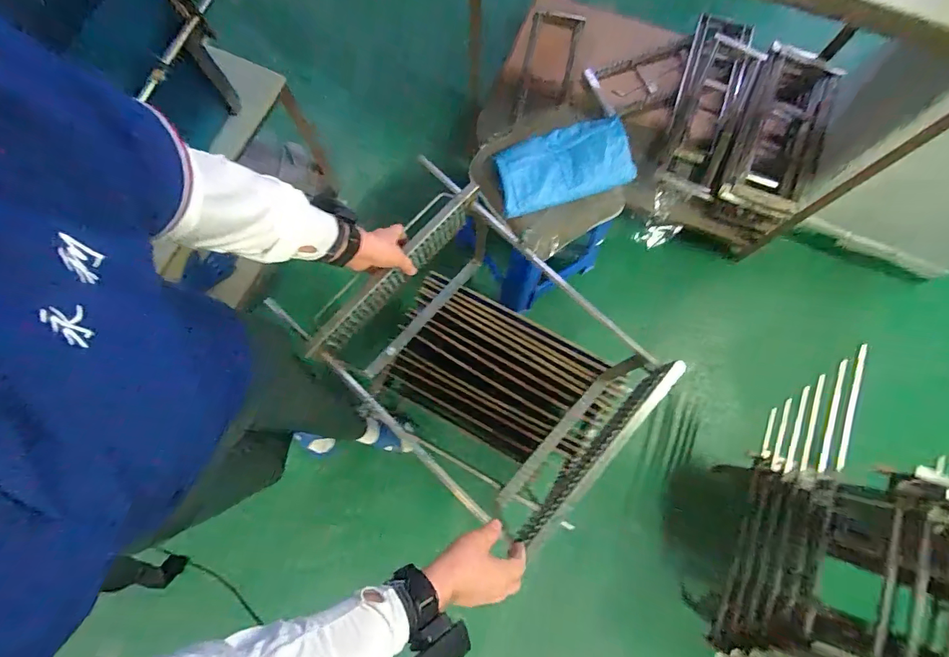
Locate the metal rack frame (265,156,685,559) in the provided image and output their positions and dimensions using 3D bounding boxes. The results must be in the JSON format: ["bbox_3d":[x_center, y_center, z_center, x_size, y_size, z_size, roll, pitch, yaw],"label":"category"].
[{"bbox_3d":[0.031,0.076,0.832,0.513,0.280,0.403,42,80,8],"label":"metal rack frame"}]

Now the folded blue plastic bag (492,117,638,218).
[{"bbox_3d":[0.206,-0.383,0.980,0.318,0.065,0.163,-17,78,-5],"label":"folded blue plastic bag"}]

